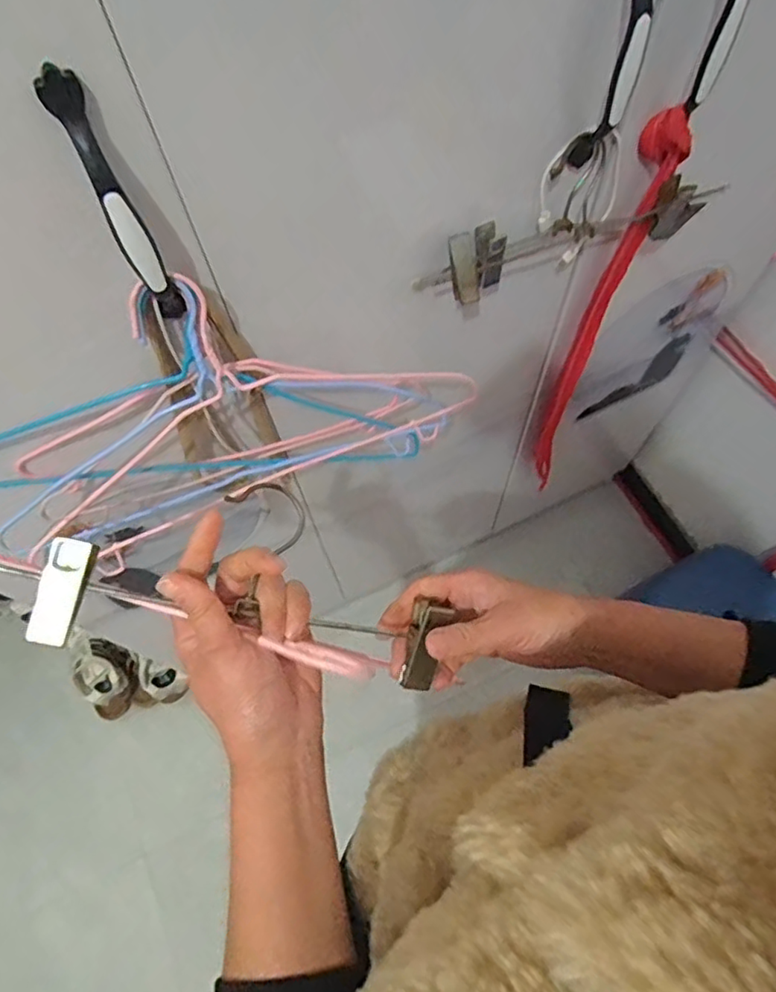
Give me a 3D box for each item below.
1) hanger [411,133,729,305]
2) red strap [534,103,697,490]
[{"bbox_3d":[0.179,-0.268,0.573,0.325,0.107,0.051,-23,66,-8],"label":"hanger"},{"bbox_3d":[0.267,-0.193,0.815,0.044,0.671,0.032,10,66,7],"label":"red strap"}]

